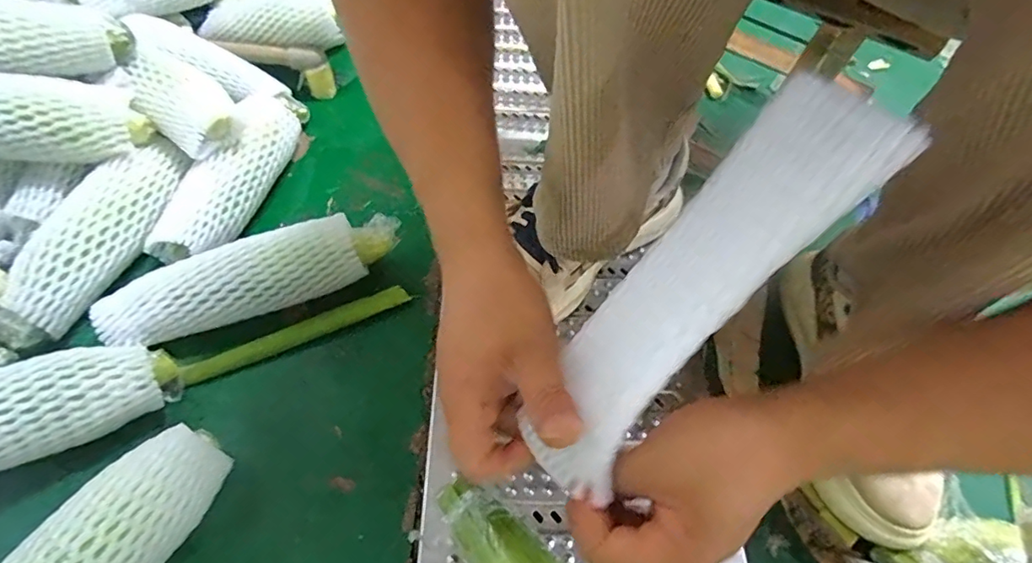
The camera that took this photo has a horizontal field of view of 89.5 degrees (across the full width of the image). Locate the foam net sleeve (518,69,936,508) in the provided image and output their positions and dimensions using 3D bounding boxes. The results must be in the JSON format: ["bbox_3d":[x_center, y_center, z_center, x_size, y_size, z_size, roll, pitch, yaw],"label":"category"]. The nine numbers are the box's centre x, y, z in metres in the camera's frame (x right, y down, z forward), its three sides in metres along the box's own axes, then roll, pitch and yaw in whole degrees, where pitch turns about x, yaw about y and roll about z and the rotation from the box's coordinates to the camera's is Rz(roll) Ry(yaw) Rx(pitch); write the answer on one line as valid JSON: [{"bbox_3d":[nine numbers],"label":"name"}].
[{"bbox_3d":[0.069,0.013,0.233,0.026,0.209,0.057,-7,47,-51],"label":"foam net sleeve"}]

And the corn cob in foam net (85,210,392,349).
[{"bbox_3d":[-0.227,-0.006,0.466,0.249,0.066,0.068,-20,58,-17],"label":"corn cob in foam net"}]

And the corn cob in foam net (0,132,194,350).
[{"bbox_3d":[-0.376,-0.042,0.462,0.064,0.053,0.212,13,55,6],"label":"corn cob in foam net"}]

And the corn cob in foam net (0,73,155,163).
[{"bbox_3d":[-0.436,-0.145,0.451,0.196,0.061,0.068,4,52,-24],"label":"corn cob in foam net"}]

